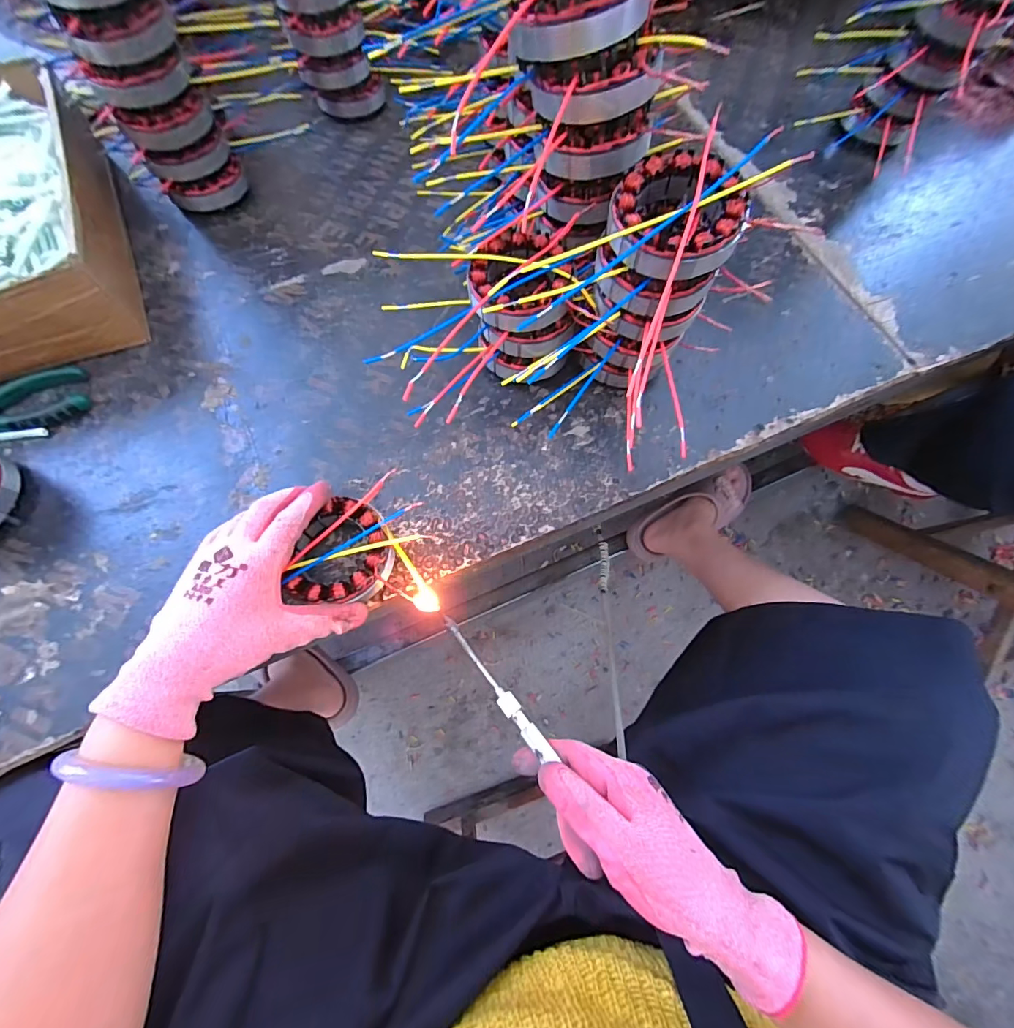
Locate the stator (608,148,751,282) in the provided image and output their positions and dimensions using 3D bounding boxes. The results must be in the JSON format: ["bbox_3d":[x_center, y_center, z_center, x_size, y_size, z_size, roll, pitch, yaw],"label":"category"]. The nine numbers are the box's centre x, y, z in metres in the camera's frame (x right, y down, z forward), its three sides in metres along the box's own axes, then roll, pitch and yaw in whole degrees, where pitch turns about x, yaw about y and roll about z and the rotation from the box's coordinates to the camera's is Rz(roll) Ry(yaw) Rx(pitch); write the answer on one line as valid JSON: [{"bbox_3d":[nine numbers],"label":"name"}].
[{"bbox_3d":[0.110,-0.198,0.298,0.085,0.036,0.085,0,70,-1],"label":"stator"}]

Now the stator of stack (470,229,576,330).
[{"bbox_3d":[0.010,-0.190,0.366,0.082,0.033,0.087,0,70,-1],"label":"stator of stack"}]

